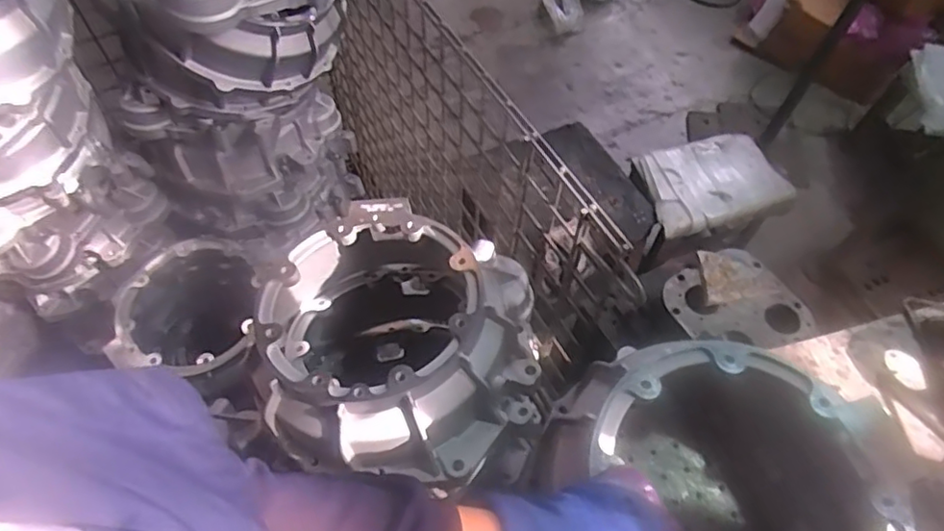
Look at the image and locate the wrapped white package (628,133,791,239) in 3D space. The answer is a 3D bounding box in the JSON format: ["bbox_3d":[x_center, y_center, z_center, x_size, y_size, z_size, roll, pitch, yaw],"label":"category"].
[{"bbox_3d":[0.569,-0.203,1.456,0.339,0.054,0.221,-15,59,-11],"label":"wrapped white package"}]

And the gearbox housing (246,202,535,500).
[{"bbox_3d":[-0.083,0.114,0.763,0.299,0.306,0.308,-1,57,-2],"label":"gearbox housing"}]

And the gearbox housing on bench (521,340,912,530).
[{"bbox_3d":[0.209,0.221,0.514,0.267,0.143,0.305,-2,57,-3],"label":"gearbox housing on bench"}]

